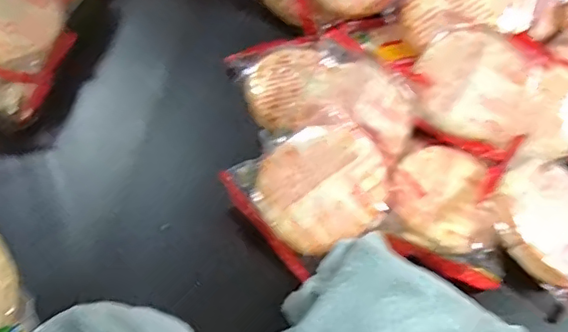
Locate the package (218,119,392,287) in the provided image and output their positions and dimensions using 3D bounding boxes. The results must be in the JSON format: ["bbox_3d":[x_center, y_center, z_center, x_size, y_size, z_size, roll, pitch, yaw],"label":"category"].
[{"bbox_3d":[0.021,0.017,0.361,0.093,0.015,0.080,-30,83,-8],"label":"package"}]

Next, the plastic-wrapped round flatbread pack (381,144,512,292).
[{"bbox_3d":[0.109,0.026,0.377,0.077,0.025,0.089,17,57,2],"label":"plastic-wrapped round flatbread pack"}]

